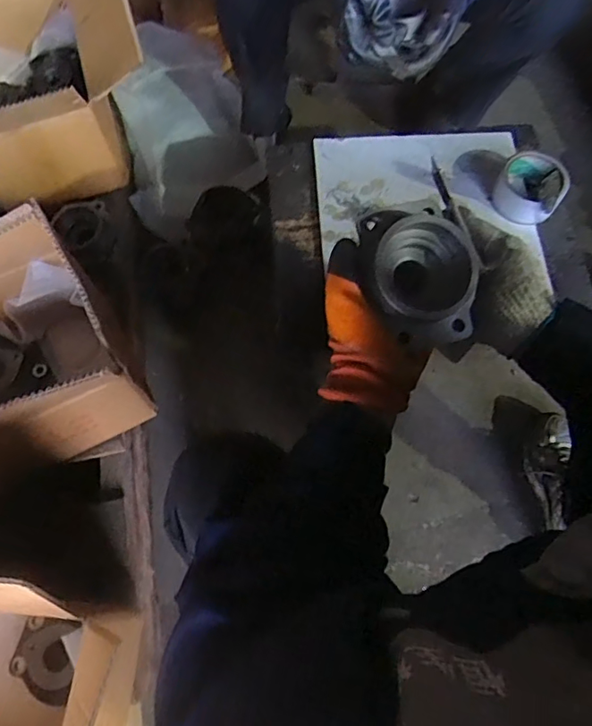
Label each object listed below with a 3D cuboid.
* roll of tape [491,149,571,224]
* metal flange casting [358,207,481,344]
[{"bbox_3d":[0.337,-0.254,0.769,0.092,0.047,0.101,34,72,13],"label":"roll of tape"},{"bbox_3d":[0.101,-0.076,0.441,0.087,0.056,0.101,-6,68,-3],"label":"metal flange casting"}]

